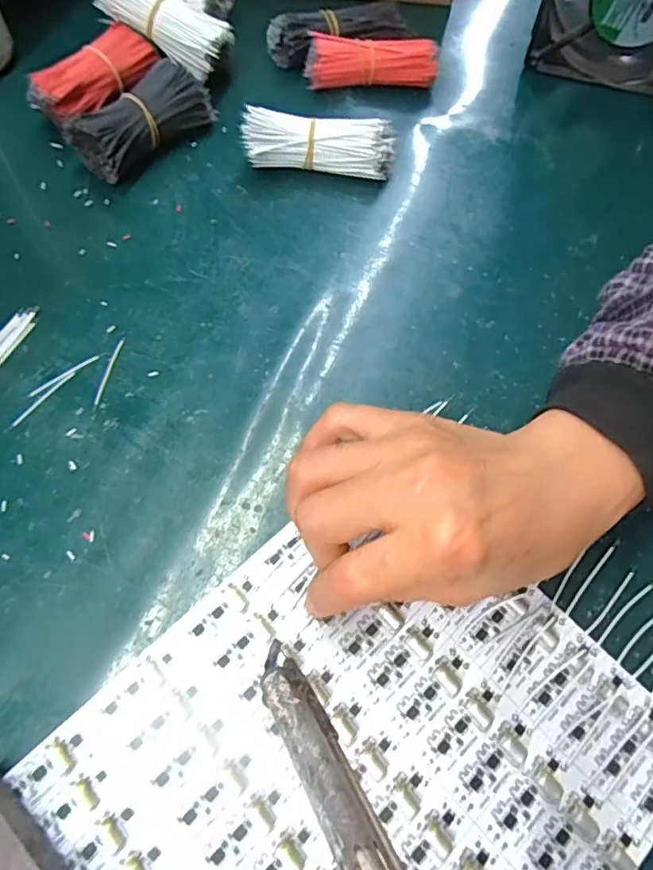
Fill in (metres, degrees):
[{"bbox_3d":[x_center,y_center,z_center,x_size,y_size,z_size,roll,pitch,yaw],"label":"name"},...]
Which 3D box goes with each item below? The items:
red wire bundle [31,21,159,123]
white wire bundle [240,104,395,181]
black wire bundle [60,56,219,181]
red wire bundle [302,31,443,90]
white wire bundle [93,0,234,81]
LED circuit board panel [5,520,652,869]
[{"bbox_3d":[-0.158,-0.246,0.381,0.033,0.033,0.090,28,68,11],"label":"red wire bundle"},{"bbox_3d":[-0.004,-0.195,0.366,0.097,0.031,0.038,5,65,0],"label":"white wire bundle"},{"bbox_3d":[-0.121,-0.208,0.364,0.038,0.037,0.092,35,69,13],"label":"black wire bundle"},{"bbox_3d":[0.032,-0.267,0.399,0.092,0.028,0.030,1,65,-1],"label":"red wire bundle"},{"bbox_3d":[-0.113,-0.293,0.385,0.092,0.031,0.032,30,67,-9],"label":"white wire bundle"},{"bbox_3d":[0.018,0.135,0.231,0.208,0.005,0.191,-40,73,-18],"label":"LED circuit board panel"}]

